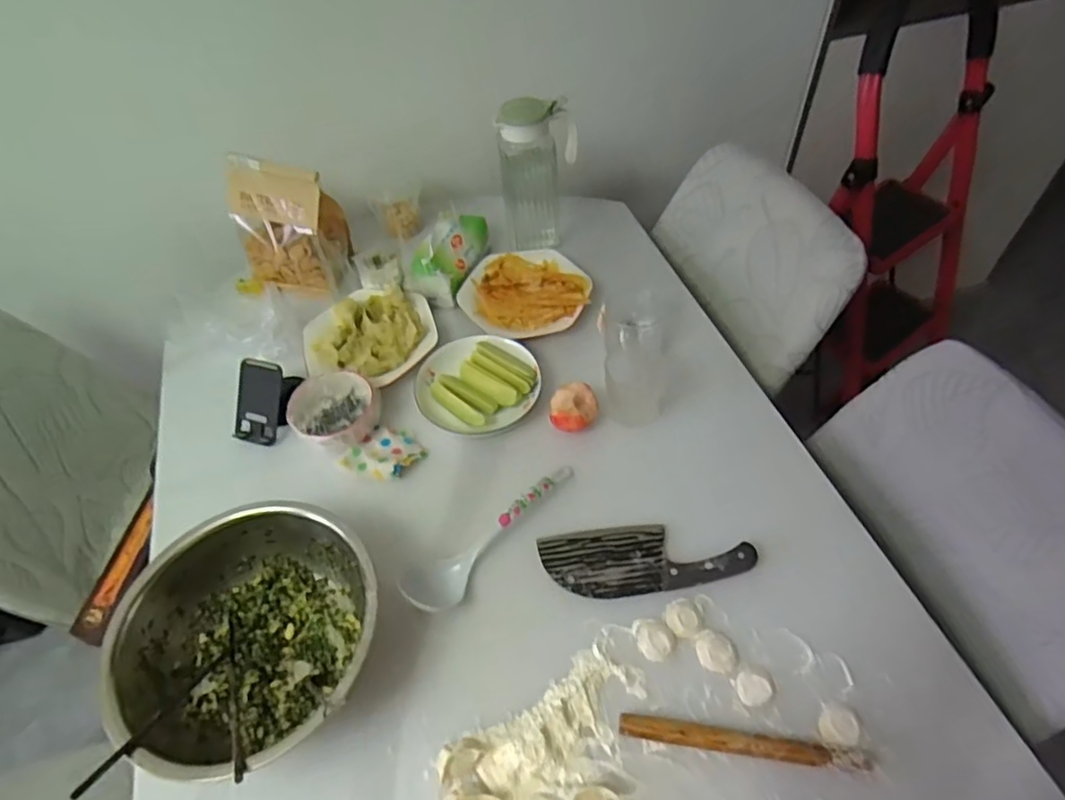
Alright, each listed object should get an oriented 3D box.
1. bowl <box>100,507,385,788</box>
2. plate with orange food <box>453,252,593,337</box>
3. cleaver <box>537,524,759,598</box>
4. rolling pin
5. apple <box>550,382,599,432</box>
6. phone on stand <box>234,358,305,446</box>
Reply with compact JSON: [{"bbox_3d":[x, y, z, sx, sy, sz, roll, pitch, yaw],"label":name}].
[{"bbox_3d":[-0.286,0.246,0.641,0.254,0.099,0.245,-2,53,3],"label":"bowl"},{"bbox_3d":[-0.015,-0.179,0.990,0.192,0.026,0.195,-2,53,3],"label":"plate with orange food"},{"bbox_3d":[0.131,0.181,0.713,0.239,0.016,0.085,-5,53,2],"label":"cleaver"},{"bbox_3d":[0.201,0.329,0.589,0.230,0.025,0.021,5,54,9],"label":"rolling pin"},{"bbox_3d":[0.056,0.016,0.834,0.065,0.044,0.068,-2,53,3],"label":"apple"},{"bbox_3d":[-0.374,-0.005,0.863,0.080,0.081,0.112,12,55,13],"label":"phone on stand"}]

